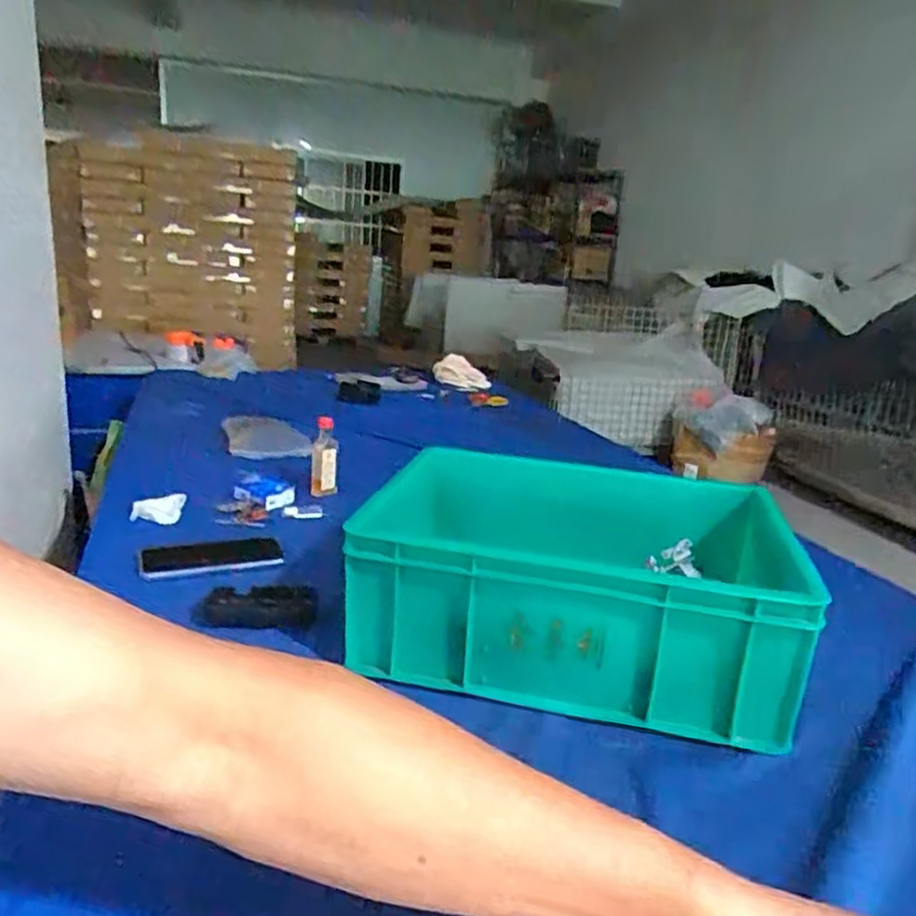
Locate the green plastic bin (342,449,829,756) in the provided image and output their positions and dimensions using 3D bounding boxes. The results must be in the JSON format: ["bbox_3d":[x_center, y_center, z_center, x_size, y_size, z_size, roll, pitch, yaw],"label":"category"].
[{"bbox_3d":[0.113,0.116,0.753,0.408,0.142,0.304,6,16,10],"label":"green plastic bin"}]

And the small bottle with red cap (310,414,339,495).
[{"bbox_3d":[-0.209,-0.001,1.134,0.039,0.127,0.036,0,16,-13],"label":"small bottle with red cap"}]

